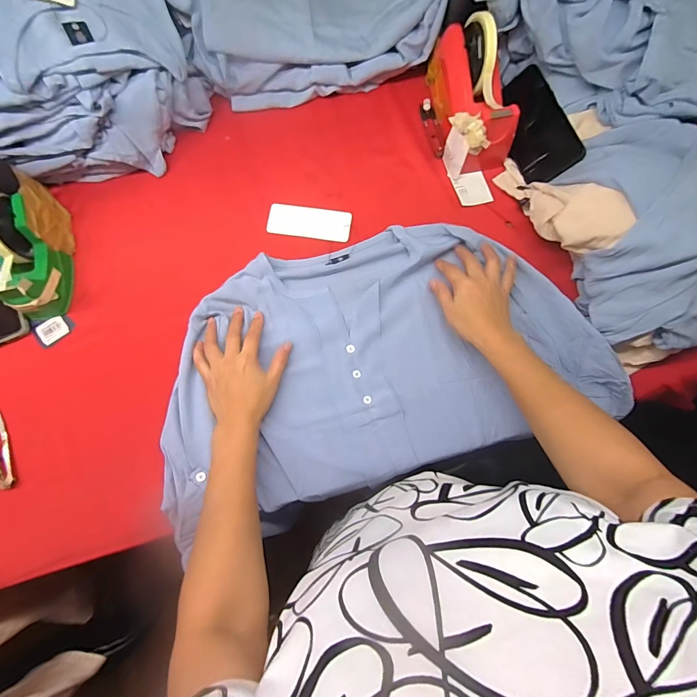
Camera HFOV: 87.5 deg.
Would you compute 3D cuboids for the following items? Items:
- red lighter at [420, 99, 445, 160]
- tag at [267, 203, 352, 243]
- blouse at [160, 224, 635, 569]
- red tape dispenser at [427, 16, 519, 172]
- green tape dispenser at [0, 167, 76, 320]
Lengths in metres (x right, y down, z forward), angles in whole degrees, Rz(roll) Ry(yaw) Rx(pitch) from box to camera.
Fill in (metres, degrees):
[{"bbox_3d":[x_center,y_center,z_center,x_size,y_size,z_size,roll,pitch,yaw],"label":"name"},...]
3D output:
[{"bbox_3d":[0.132,-0.349,0.576,0.023,0.007,0.109,-11,75,-3],"label":"red lighter"},{"bbox_3d":[-0.058,-0.188,0.543,0.123,0.005,0.050,9,77,5],"label":"tag"},{"bbox_3d":[0.031,0.009,0.485,0.564,0.043,0.319,-18,75,-5],"label":"blouse"},{"bbox_3d":[0.182,-0.371,0.527,0.076,0.125,0.188,-16,75,-4],"label":"red tape dispenser"},{"bbox_3d":[-0.425,-0.142,0.474,0.065,0.100,0.183,-11,75,-3],"label":"green tape dispenser"}]

